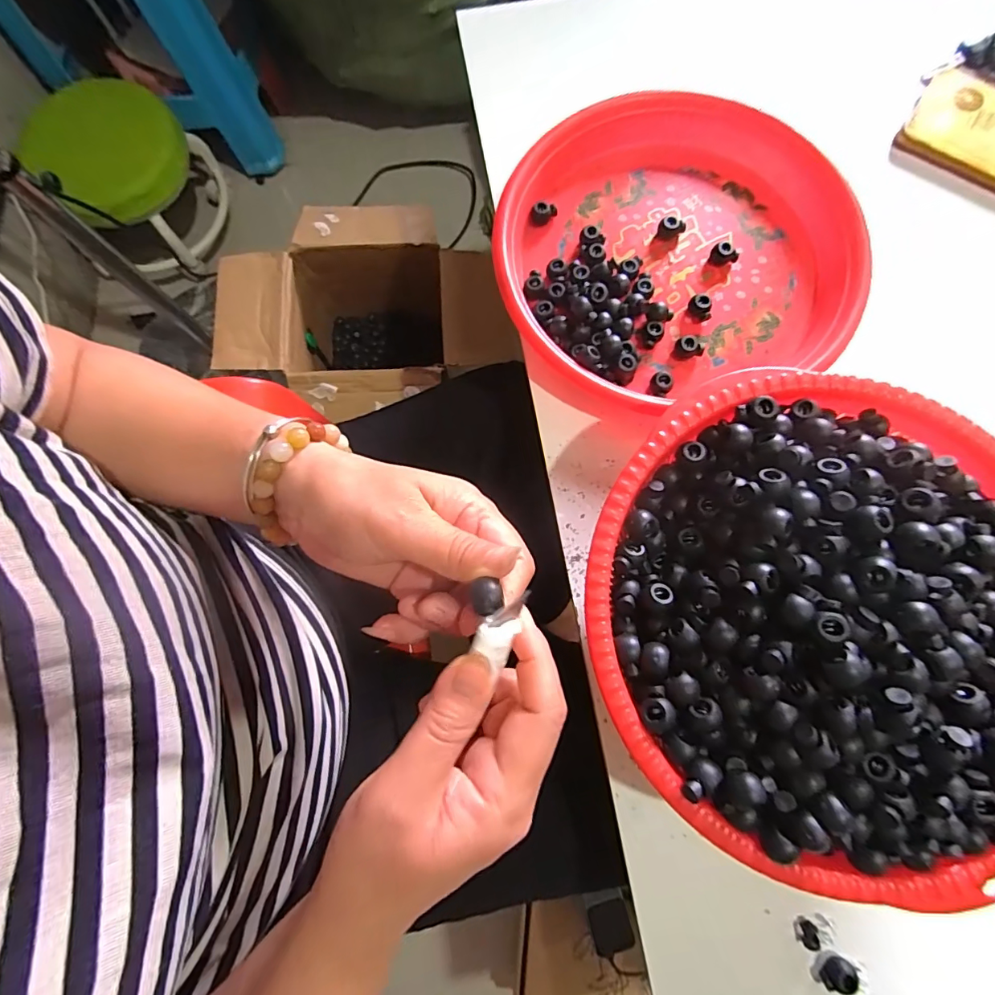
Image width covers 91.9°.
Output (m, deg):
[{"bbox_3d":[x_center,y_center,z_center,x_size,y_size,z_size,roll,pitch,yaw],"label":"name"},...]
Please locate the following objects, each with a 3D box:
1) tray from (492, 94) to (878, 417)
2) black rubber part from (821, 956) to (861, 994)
[{"bbox_3d":[0.129,-0.183,0.349,0.254,0.032,0.219,-15,79,-2],"label":"tray"},{"bbox_3d":[0.188,0.263,0.264,0.018,0.012,0.014,-22,79,-4],"label":"black rubber part"}]

